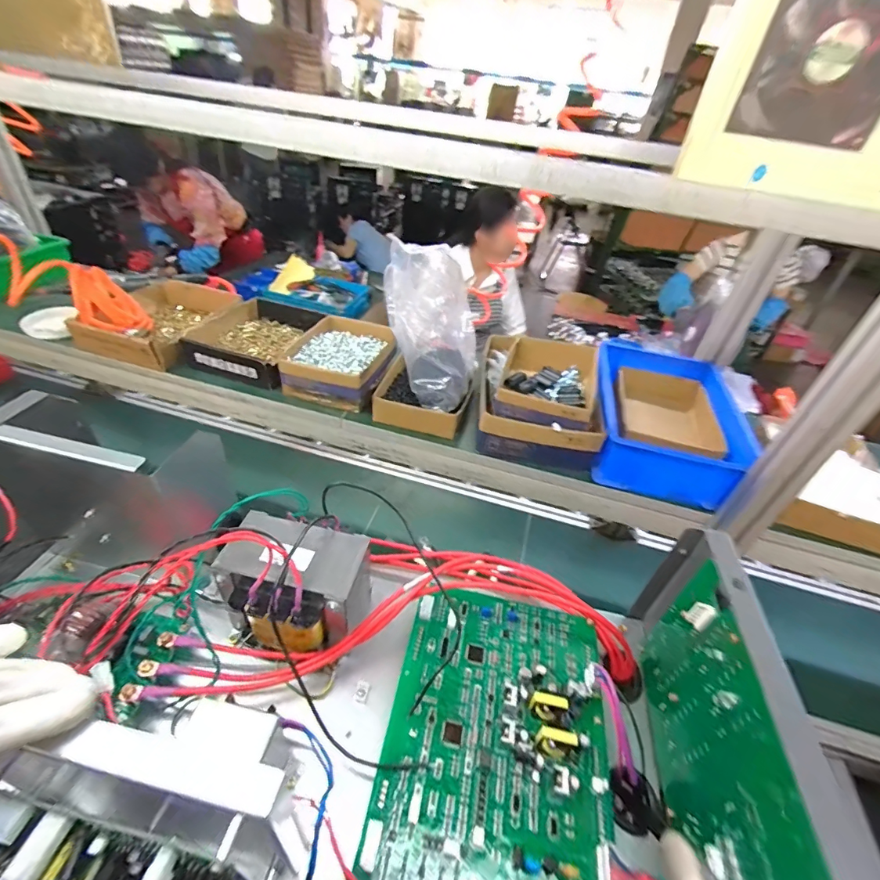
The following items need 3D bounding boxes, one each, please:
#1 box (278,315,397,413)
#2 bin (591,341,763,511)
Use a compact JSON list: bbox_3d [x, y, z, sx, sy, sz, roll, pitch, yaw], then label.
[{"bbox_3d":[-0.159,-0.130,0.728,0.147,0.066,0.184,16,40,11],"label":"box"},{"bbox_3d":[0.344,-0.038,0.686,0.203,0.082,0.298,16,40,11],"label":"bin"}]

